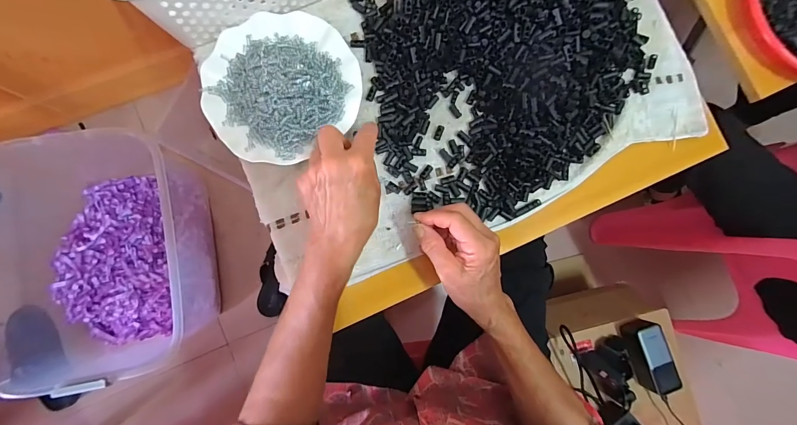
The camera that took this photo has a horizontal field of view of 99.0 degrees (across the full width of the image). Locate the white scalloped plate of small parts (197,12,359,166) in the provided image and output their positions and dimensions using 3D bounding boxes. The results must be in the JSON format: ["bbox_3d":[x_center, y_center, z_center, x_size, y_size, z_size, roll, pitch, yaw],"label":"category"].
[{"bbox_3d":[-0.140,-0.153,0.402,0.181,0.041,0.172,0,87,-3],"label":"white scalloped plate of small parts"}]

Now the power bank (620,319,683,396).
[{"bbox_3d":[0.510,0.285,0.689,0.056,0.055,0.147,-21,87,-6],"label":"power bank"}]

